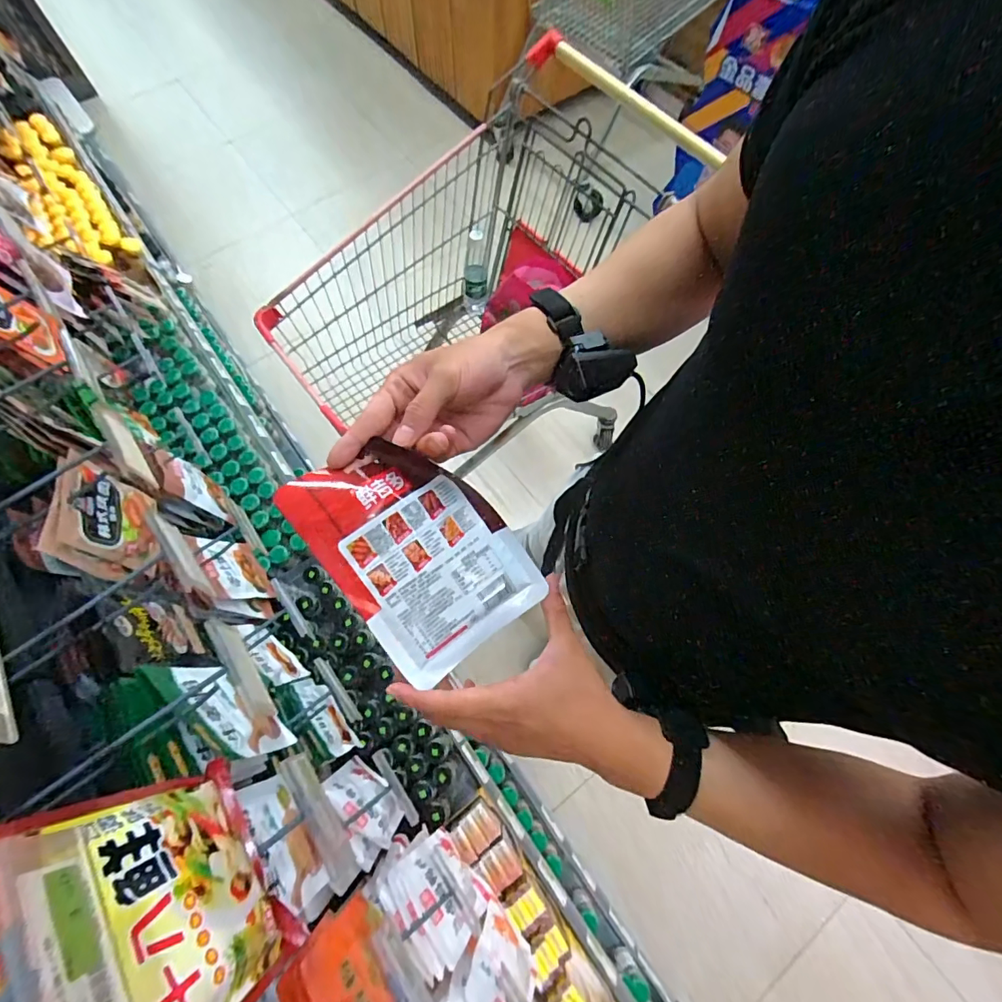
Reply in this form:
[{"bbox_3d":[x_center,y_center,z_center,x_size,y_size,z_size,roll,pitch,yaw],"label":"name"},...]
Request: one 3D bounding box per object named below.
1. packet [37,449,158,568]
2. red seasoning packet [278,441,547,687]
[{"bbox_3d":[-0.483,0.015,0.581,0.033,0.124,0.117,-7,68,-3],"label":"packet"},{"bbox_3d":[-0.059,0.036,0.354,0.123,0.013,0.174,-36,95,-16],"label":"red seasoning packet"}]

